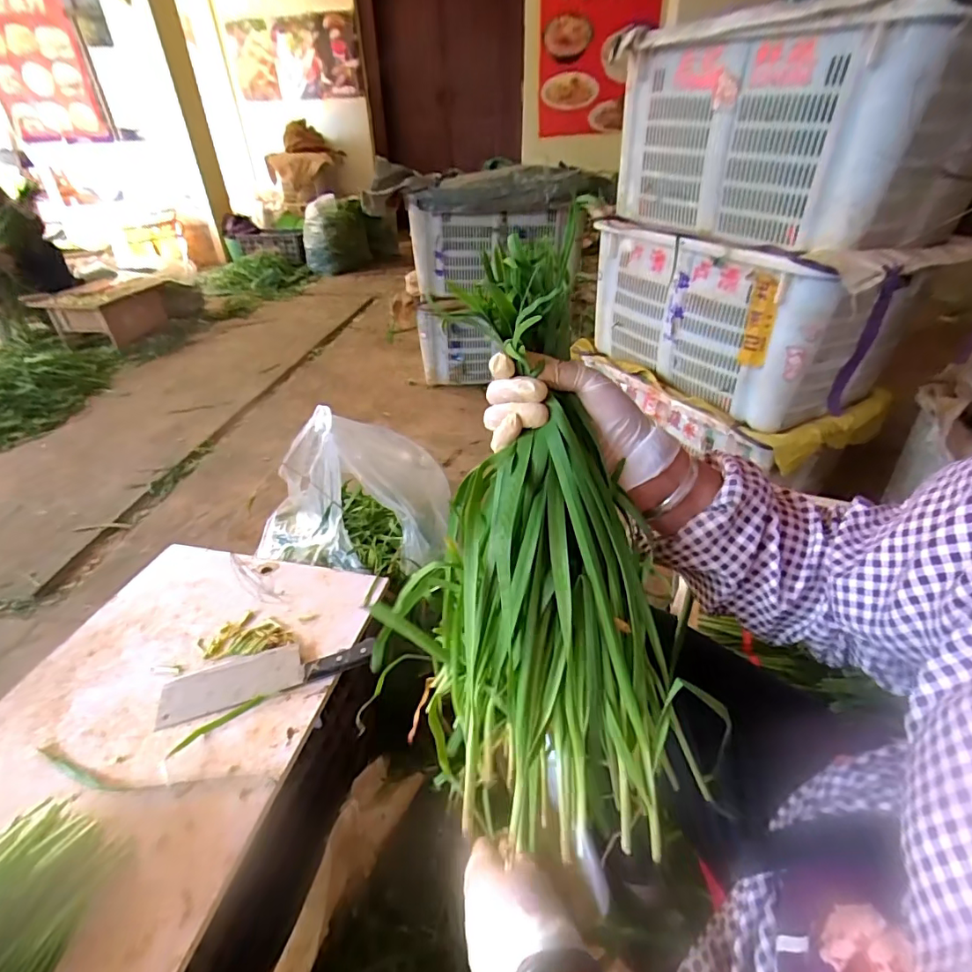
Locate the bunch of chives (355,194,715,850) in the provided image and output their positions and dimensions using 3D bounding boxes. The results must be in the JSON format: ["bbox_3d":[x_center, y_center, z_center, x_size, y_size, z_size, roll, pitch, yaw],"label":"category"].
[{"bbox_3d":[0.028,0.036,0.375,0.202,0.409,0.097,-2,-1,-2],"label":"bunch of chives"}]

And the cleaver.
[{"bbox_3d":[-0.280,0.236,0.653,0.259,0.021,0.071,-11,37,-14],"label":"cleaver"}]

